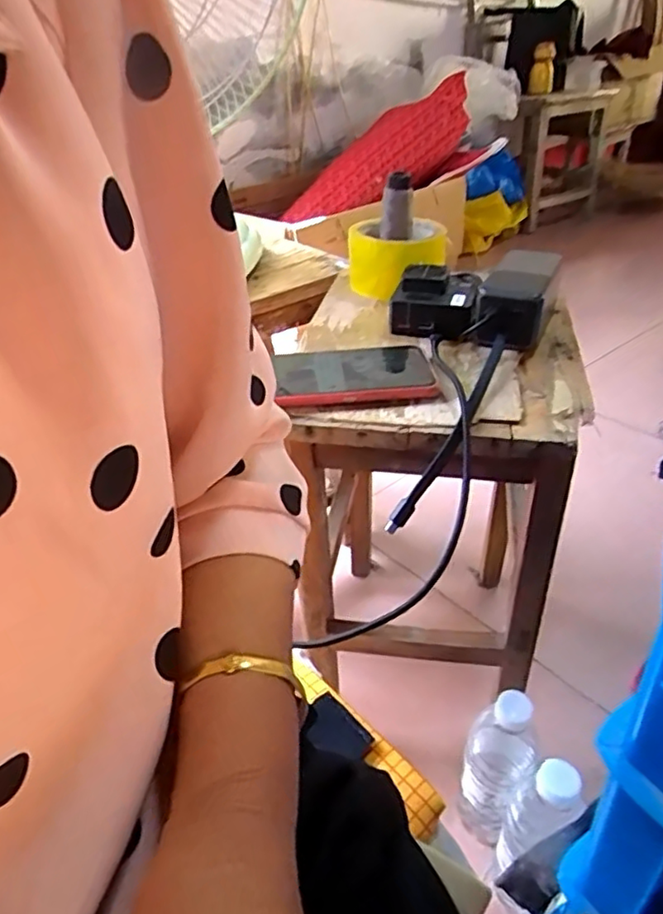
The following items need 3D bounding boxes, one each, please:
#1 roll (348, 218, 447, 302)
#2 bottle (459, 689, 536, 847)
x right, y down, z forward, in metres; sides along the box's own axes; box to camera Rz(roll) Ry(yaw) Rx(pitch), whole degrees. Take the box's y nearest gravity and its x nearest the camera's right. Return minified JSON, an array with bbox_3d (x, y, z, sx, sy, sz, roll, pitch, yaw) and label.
[{"bbox_3d":[0.070,-0.210,0.668,0.103,0.060,0.089,-1,35,3],"label":"roll"},{"bbox_3d":[0.155,0.282,0.583,0.059,0.172,0.067,12,38,21],"label":"bottle"}]

